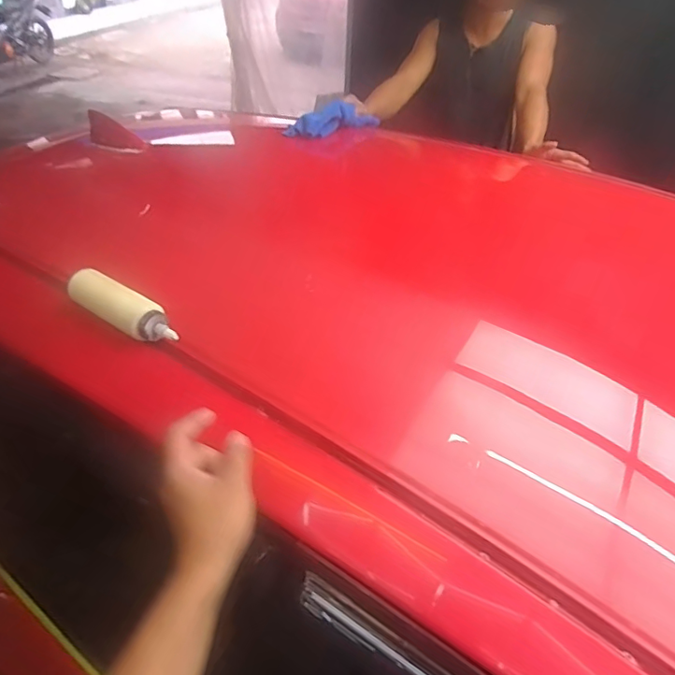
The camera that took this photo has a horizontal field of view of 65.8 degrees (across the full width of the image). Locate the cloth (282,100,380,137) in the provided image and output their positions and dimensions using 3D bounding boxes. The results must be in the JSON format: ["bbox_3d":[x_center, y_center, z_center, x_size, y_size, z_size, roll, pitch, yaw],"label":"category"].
[{"bbox_3d":[-0.011,-0.547,1.313,0.279,0.072,0.060,-30,50,-32],"label":"cloth"}]

